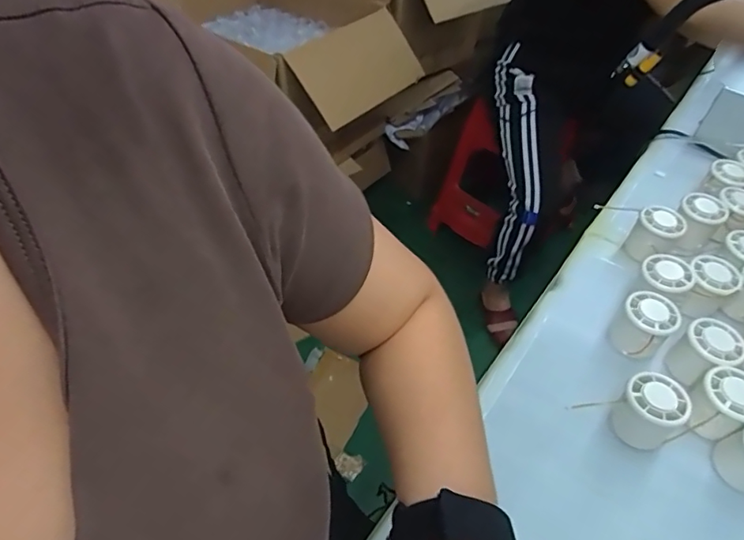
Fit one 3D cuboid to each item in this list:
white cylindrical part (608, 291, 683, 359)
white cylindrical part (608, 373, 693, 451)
[{"bbox_3d":[0.296,0.061,0.552,0.060,0.057,0.052,-35,60,-29],"label":"white cylindrical part"},{"bbox_3d":[0.267,0.133,0.485,0.052,0.051,0.056,-32,58,-27],"label":"white cylindrical part"}]

